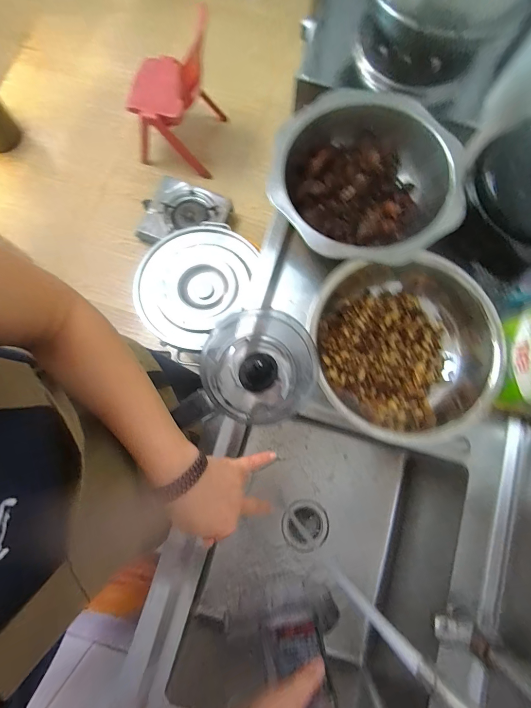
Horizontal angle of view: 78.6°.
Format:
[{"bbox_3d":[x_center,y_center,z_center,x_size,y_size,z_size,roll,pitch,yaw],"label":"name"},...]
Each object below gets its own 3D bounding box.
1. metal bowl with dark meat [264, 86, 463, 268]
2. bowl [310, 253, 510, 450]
[{"bbox_3d":[0.193,-0.319,0.610,0.325,0.091,0.321,-43,83,-8],"label":"metal bowl with dark meat"},{"bbox_3d":[0.223,-0.008,0.566,0.283,0.097,0.300,0,79,-1],"label":"bowl"}]

